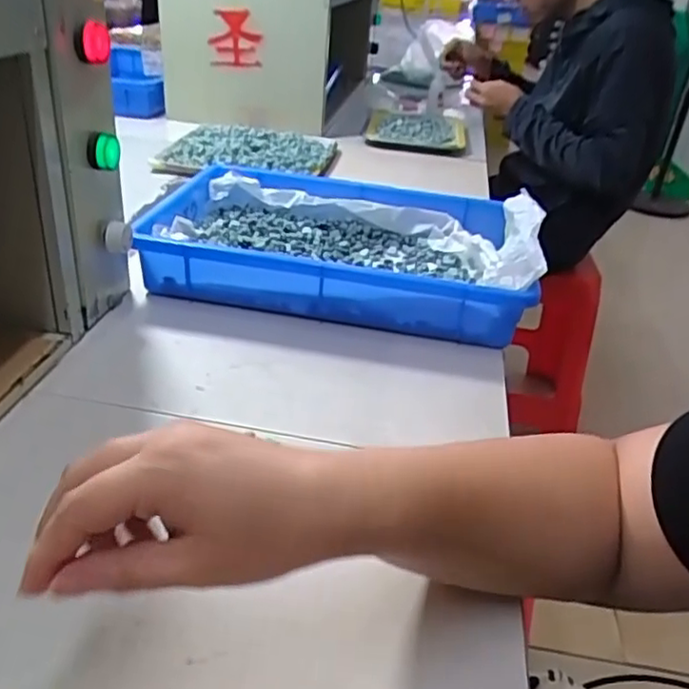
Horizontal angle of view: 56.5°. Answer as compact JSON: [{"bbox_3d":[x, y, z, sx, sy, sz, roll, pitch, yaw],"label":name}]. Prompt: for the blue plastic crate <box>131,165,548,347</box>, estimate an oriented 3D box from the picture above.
[{"bbox_3d":[-0.001,-0.104,0.653,0.367,0.073,0.246,9,29,6],"label":"blue plastic crate"}]

